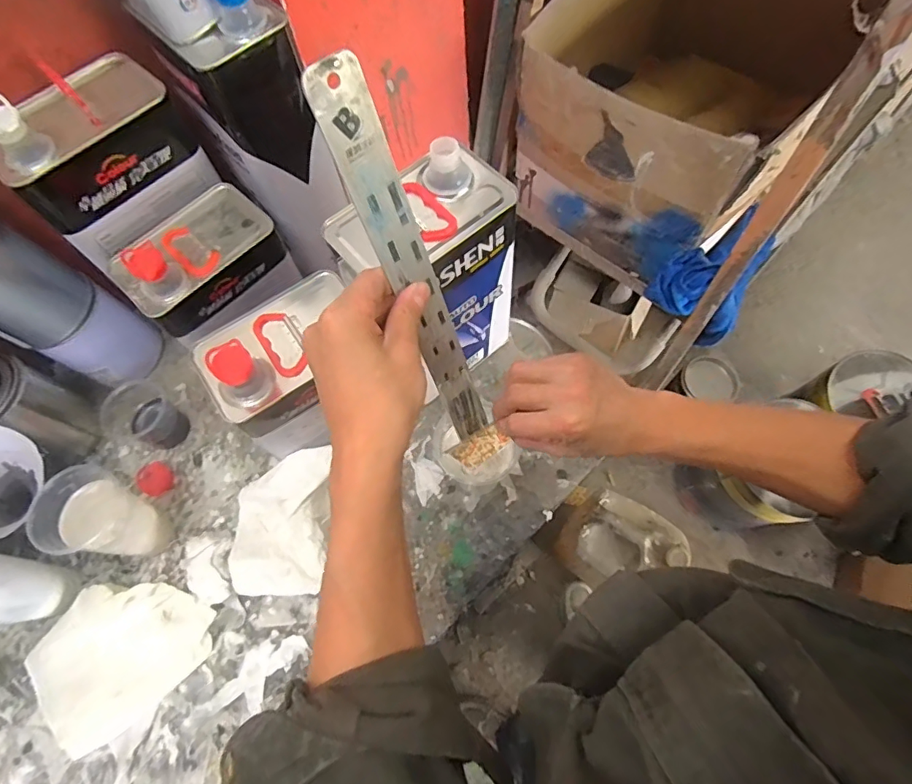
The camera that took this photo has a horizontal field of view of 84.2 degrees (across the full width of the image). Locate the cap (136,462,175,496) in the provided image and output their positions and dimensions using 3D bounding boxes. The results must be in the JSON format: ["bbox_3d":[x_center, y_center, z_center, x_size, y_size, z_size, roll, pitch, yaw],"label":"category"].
[{"bbox_3d":[-0.380,0.108,0.637,0.035,0.018,0.043,-38,71,-13],"label":"cap"}]

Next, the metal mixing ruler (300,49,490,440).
[{"bbox_3d":[-0.023,-0.062,0.353,0.032,0.304,0.004,-34,49,-10],"label":"metal mixing ruler"}]

